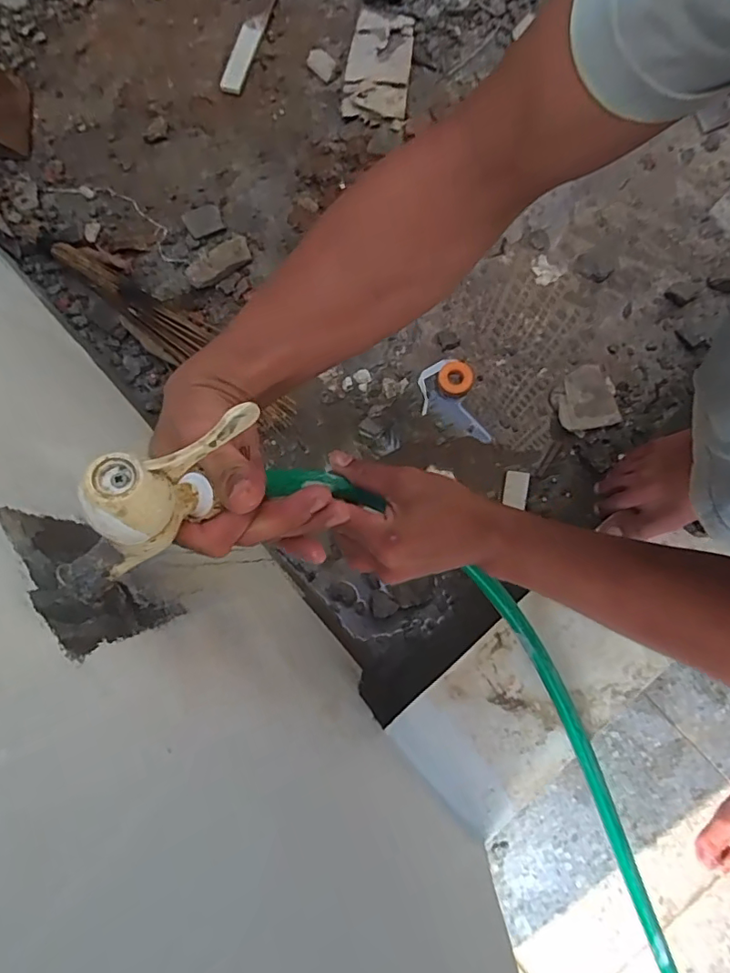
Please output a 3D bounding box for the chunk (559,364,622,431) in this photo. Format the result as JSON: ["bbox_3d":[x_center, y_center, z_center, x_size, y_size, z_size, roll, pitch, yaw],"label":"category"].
[{"bbox_3d":[0.343,-0.136,0.830,0.088,0.025,0.092,-7,82,2],"label":"chunk"}]

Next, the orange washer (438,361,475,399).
[{"bbox_3d":[0.142,-0.170,0.846,0.054,0.031,0.055,0,82,3],"label":"orange washer"}]

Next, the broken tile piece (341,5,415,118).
[{"bbox_3d":[0.026,-0.723,0.925,0.104,0.022,0.225,7,74,-2],"label":"broken tile piece"}]

